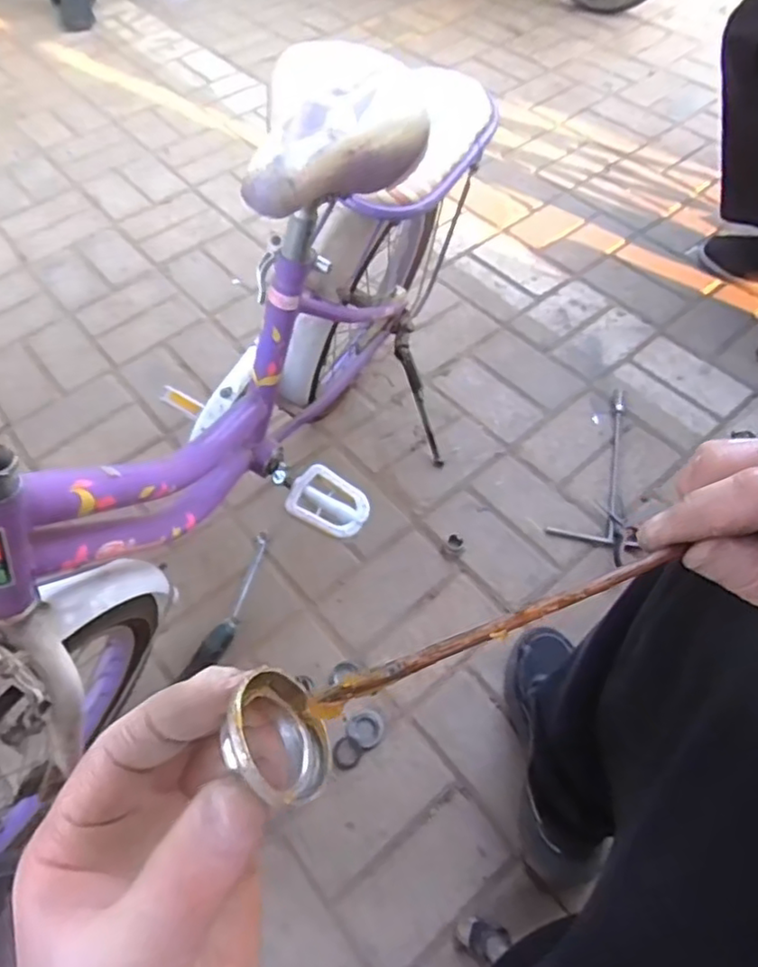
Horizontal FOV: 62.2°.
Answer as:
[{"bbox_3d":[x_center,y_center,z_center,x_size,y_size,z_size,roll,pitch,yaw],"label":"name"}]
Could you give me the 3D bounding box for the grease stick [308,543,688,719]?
[{"bbox_3d":[0.042,0.046,0.206,0.134,0.005,0.007,-19,60,-14],"label":"grease stick"}]

